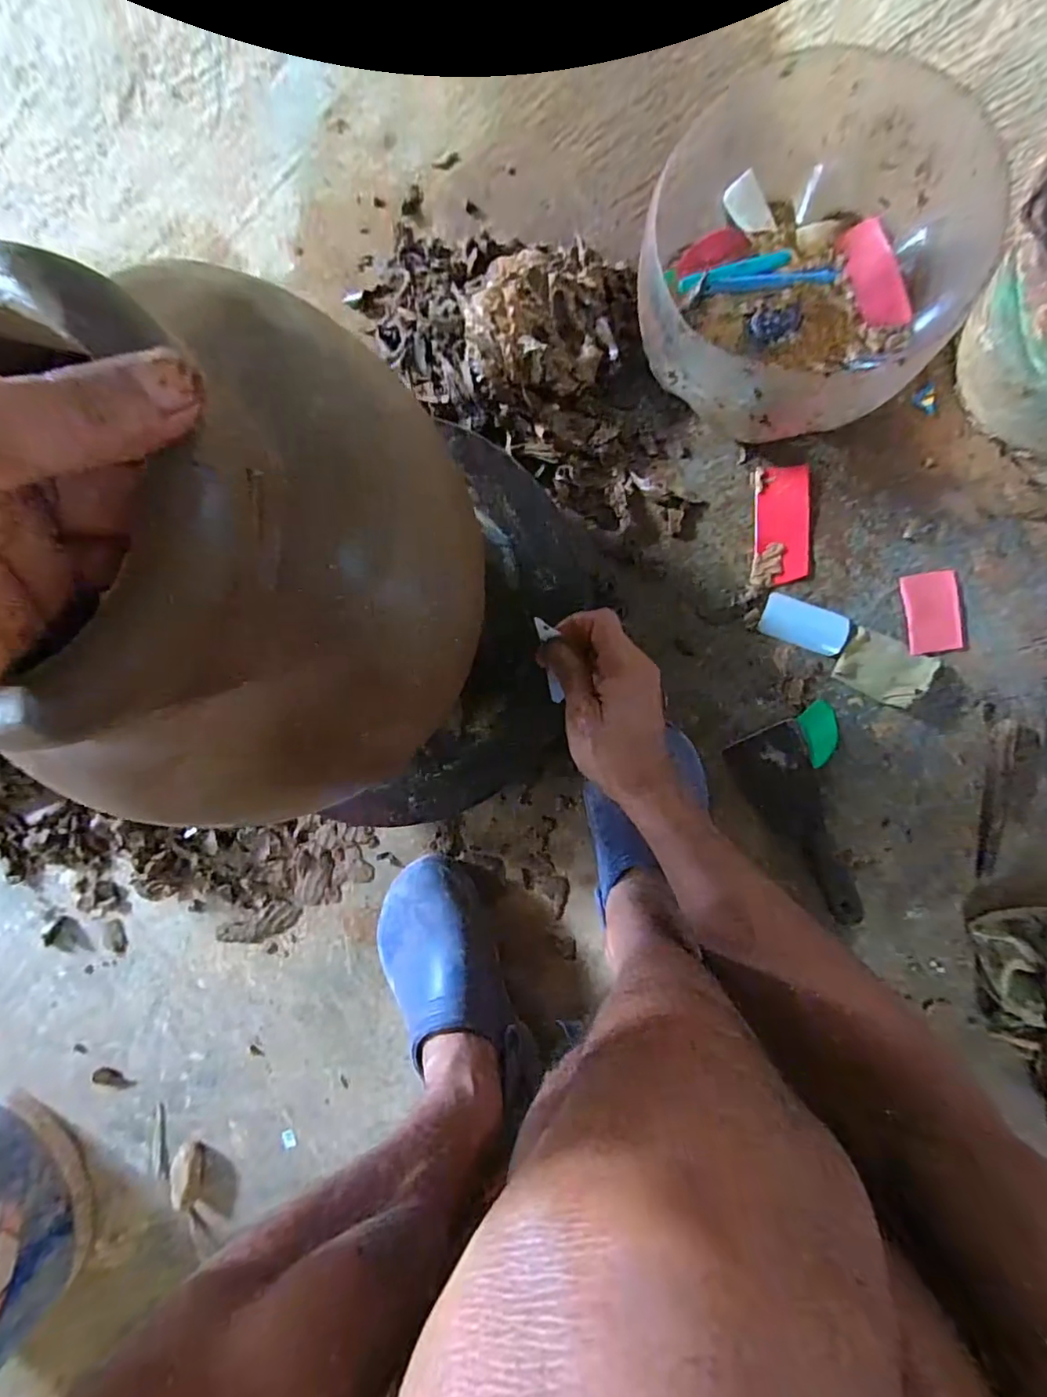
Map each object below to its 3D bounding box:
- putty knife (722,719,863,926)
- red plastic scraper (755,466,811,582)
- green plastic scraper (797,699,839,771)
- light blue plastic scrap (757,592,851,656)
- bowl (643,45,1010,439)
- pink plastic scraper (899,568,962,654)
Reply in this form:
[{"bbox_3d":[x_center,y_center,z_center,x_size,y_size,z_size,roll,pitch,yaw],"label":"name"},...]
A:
[{"bbox_3d":[0.259,0.118,0.523,0.068,0.016,0.182,-25,87,6],"label":"putty knife"},{"bbox_3d":[0.243,-0.163,0.529,0.048,0.004,0.104,-1,90,7],"label":"red plastic scraper"},{"bbox_3d":[0.278,0.032,0.526,0.031,0.004,0.056,-17,88,7],"label":"green plastic scraper"},{"bbox_3d":[0.261,-0.069,0.527,0.077,0.006,0.040,21,93,6],"label":"light blue plastic scrap"},{"bbox_3d":[0.232,-0.350,0.467,0.250,0.129,0.249,0,90,7],"label":"bowl"},{"bbox_3d":[0.370,-0.078,0.510,0.046,0.004,0.071,-8,89,7],"label":"pink plastic scraper"}]

